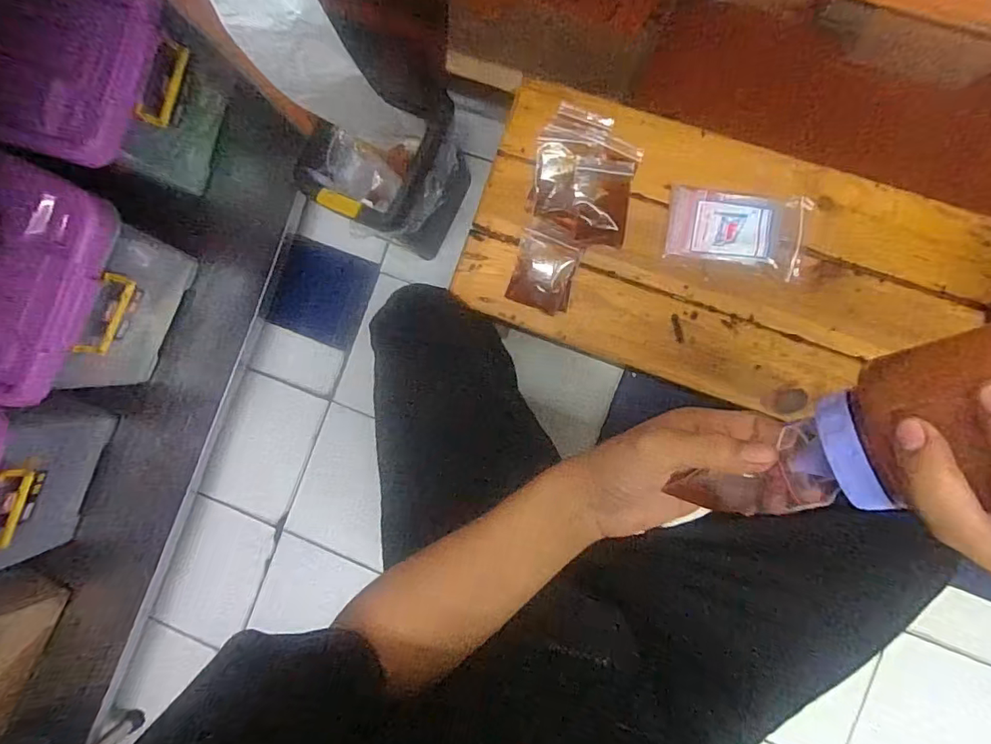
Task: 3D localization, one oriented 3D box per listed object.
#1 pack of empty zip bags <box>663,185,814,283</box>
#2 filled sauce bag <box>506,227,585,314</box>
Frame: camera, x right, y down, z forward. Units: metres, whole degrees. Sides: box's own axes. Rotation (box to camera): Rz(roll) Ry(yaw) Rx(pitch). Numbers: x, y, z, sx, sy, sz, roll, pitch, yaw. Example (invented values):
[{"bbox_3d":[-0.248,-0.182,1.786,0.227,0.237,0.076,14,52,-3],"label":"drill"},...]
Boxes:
[{"bbox_3d":[0.275,-0.160,0.592,0.149,0.020,0.090,8,89,7],"label":"pack of empty zip bags"},{"bbox_3d":[0.059,-0.118,0.619,0.073,0.022,0.083,18,90,7],"label":"filled sauce bag"}]

